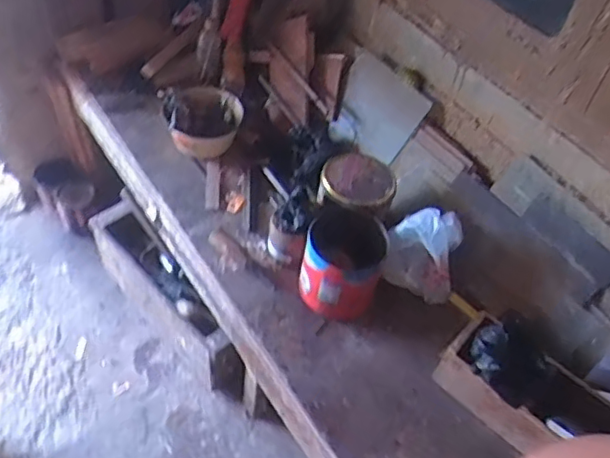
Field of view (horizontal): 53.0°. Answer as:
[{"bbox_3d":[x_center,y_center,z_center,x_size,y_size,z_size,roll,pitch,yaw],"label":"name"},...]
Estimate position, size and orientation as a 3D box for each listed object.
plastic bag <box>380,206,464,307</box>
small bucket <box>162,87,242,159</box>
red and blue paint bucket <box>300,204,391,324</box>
[{"bbox_3d":[0.231,0.040,1.189,0.137,0.183,0.092,14,50,5],"label":"plastic bag"},{"bbox_3d":[-0.229,-0.248,1.398,0.171,0.124,0.150,-2,50,-8],"label":"small bucket"},{"bbox_3d":[0.068,0.068,1.150,0.144,0.151,0.165,17,50,8],"label":"red and blue paint bucket"}]

